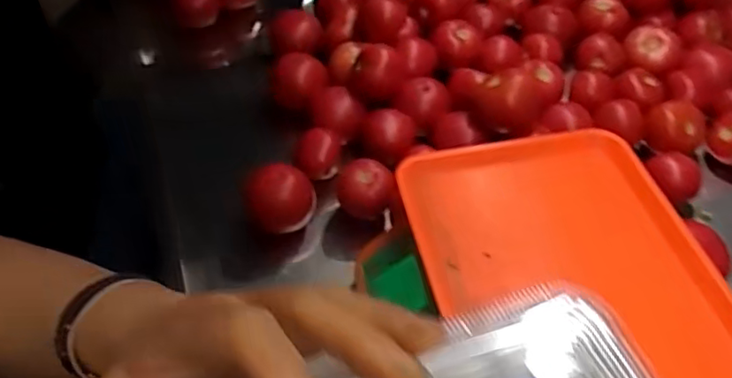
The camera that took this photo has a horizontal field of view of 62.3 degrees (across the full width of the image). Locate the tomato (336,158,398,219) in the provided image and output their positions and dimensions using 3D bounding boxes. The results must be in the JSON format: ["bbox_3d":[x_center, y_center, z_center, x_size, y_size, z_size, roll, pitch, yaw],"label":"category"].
[{"bbox_3d":[0.001,0.001,0.640,0.052,0.048,0.049,0,50,0],"label":"tomato"}]

